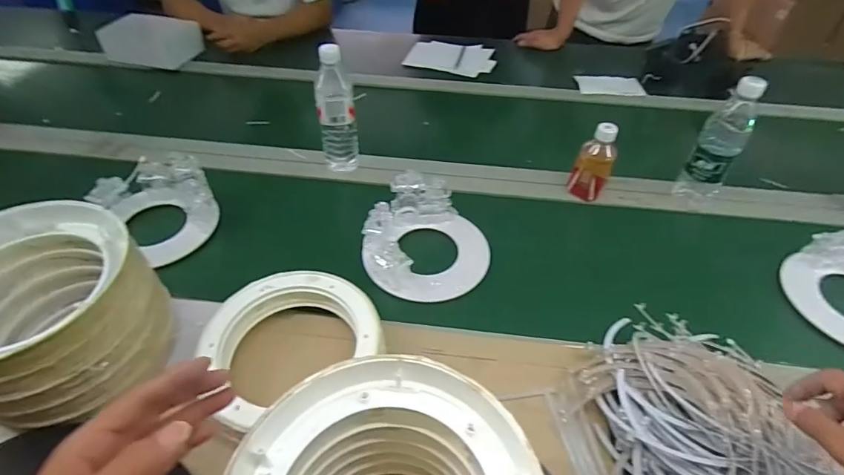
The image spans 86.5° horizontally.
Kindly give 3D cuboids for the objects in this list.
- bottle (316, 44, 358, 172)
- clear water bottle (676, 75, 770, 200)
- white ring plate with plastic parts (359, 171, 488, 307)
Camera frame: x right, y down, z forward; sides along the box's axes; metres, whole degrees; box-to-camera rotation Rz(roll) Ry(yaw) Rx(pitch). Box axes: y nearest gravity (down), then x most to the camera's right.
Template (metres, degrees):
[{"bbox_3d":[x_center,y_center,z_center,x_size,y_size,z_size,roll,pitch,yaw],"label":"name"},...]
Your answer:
[{"bbox_3d":[-0.145,-0.208,0.767,0.060,0.219,0.056,-6,46,-7],"label":"bottle"},{"bbox_3d":[0.485,-0.152,0.727,0.068,0.206,0.056,28,51,23],"label":"clear water bottle"},{"bbox_3d":[0.007,-0.002,0.682,0.181,0.110,0.166,1,46,-1],"label":"white ring plate with plastic parts"}]

